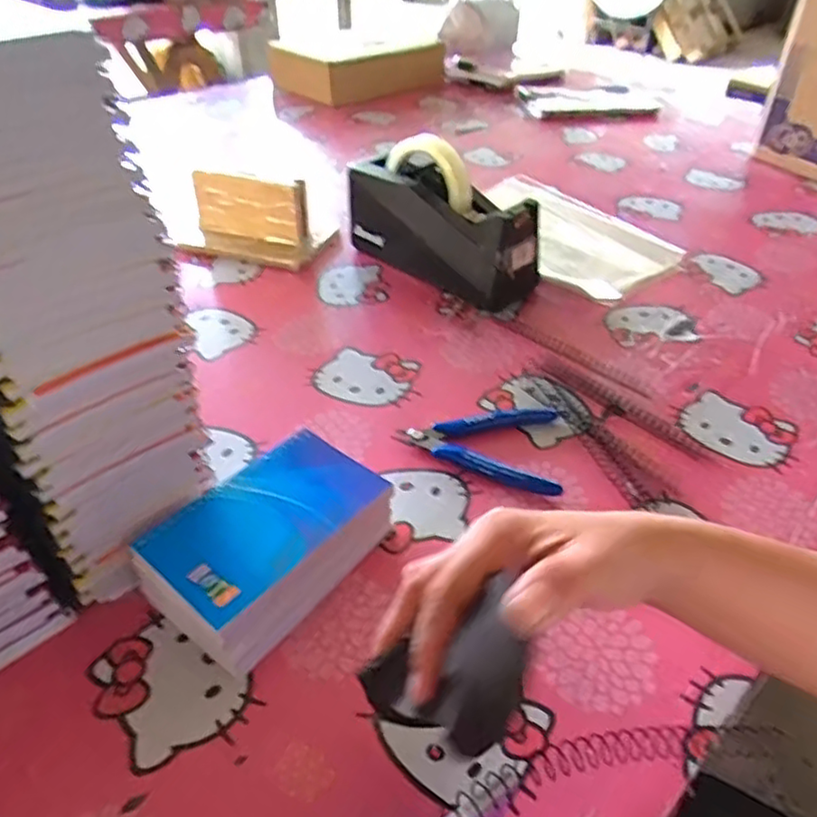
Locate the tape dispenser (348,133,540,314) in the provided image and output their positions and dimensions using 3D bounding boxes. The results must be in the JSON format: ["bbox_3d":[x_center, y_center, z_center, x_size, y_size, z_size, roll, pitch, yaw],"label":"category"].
[{"bbox_3d":[0.030,-0.191,0.657,0.200,0.121,0.071,27,47,28],"label":"tape dispenser"}]

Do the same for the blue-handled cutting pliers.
[{"bbox_3d":[0.050,0.028,0.481,0.114,0.012,0.083,3,40,3],"label":"blue-handled cutting pliers"}]

